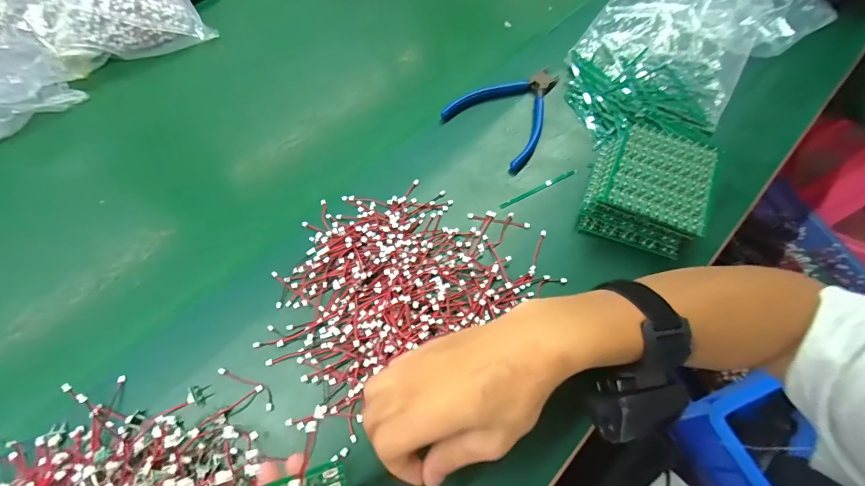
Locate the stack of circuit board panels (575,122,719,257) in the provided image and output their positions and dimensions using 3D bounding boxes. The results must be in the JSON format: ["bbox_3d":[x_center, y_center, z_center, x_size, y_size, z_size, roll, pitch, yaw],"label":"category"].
[{"bbox_3d":[0.191,-0.048,0.365,0.094,0.052,0.092,19,65,8],"label":"stack of circuit board panels"}]

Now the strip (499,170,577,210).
[{"bbox_3d":[0.105,-0.055,0.397,0.090,0.004,0.007,-27,68,-14],"label":"strip"}]

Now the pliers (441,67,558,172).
[{"bbox_3d":[0.083,-0.152,0.442,0.113,0.008,0.133,36,68,15],"label":"pliers"}]

